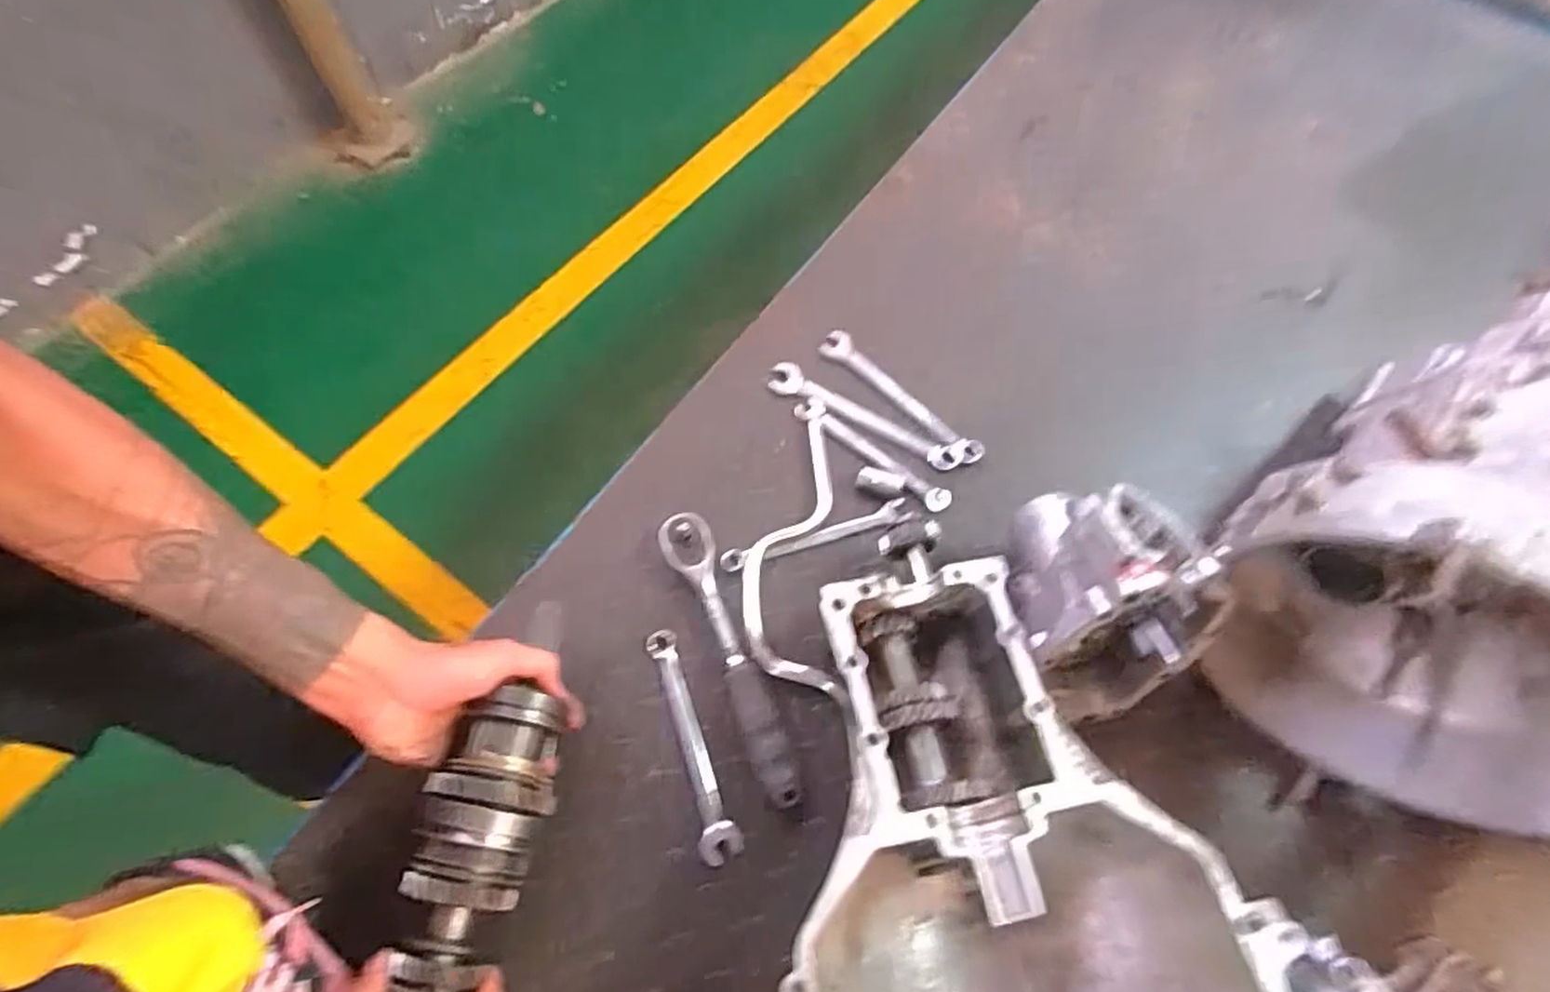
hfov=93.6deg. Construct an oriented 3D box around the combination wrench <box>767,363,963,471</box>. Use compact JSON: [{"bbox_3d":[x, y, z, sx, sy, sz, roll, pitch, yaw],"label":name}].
[{"bbox_3d":[0.085,-0.075,0.690,0.193,0.014,0.029,28,69,9],"label":"combination wrench"}]

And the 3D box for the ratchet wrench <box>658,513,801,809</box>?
[{"bbox_3d":[-0.038,0.125,0.584,0.040,0.034,0.241,-19,70,-10],"label":"ratchet wrench"}]

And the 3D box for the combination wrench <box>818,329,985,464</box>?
[{"bbox_3d":[0.121,-0.098,0.702,0.188,0.014,0.028,43,72,14],"label":"combination wrench"}]

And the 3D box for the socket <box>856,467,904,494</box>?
[{"bbox_3d":[0.095,-0.012,0.663,0.042,0.016,0.020,14,68,3],"label":"socket"}]

